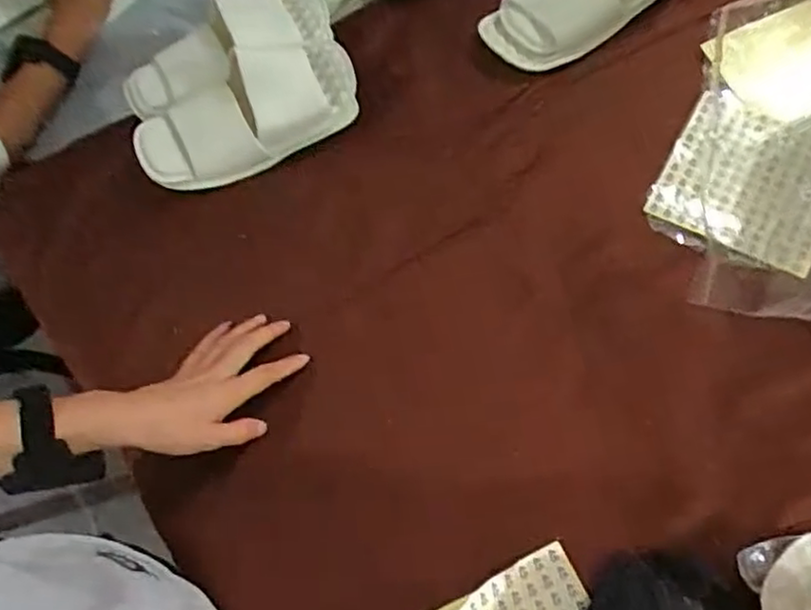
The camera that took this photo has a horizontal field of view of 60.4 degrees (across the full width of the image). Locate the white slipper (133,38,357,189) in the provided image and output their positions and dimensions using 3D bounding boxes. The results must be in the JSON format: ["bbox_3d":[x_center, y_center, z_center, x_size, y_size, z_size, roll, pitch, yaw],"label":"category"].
[{"bbox_3d":[-0.162,-0.193,0.725,0.234,0.082,0.095,-24,66,-8],"label":"white slipper"}]

